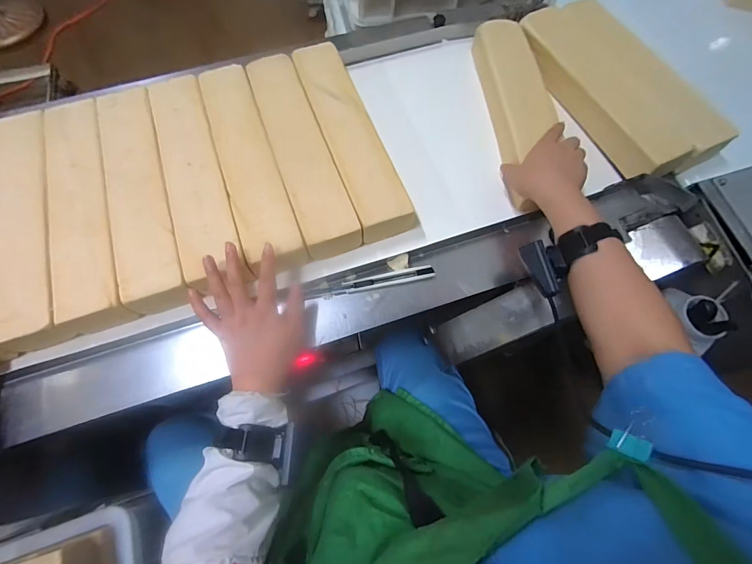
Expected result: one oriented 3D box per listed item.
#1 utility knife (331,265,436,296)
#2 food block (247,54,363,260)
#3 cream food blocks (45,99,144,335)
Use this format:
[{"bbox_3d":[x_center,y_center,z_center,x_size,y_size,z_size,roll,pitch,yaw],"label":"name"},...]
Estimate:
[{"bbox_3d":[0.011,-0.003,0.502,0.138,0.008,0.017,-11,69,-7],"label":"utility knife"},{"bbox_3d":[-0.115,-0.200,0.551,0.076,0.043,0.347,-19,70,-10],"label":"food block"},{"bbox_3d":[-0.403,-0.097,0.515,0.083,0.067,0.338,-19,70,-9],"label":"cream food blocks"}]

